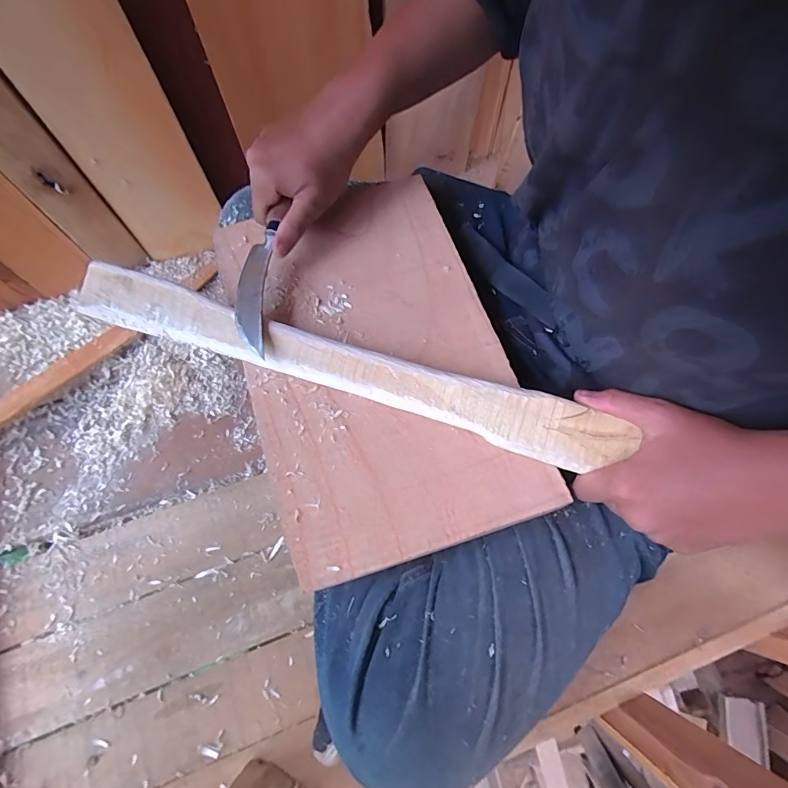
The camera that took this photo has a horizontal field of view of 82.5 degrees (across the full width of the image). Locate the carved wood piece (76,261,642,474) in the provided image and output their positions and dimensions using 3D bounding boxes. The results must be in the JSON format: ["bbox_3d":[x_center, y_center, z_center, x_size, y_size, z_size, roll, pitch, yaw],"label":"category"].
[{"bbox_3d":[-0.044,-0.022,0.348,0.432,0.027,0.042,17,71,7],"label":"carved wood piece"}]

